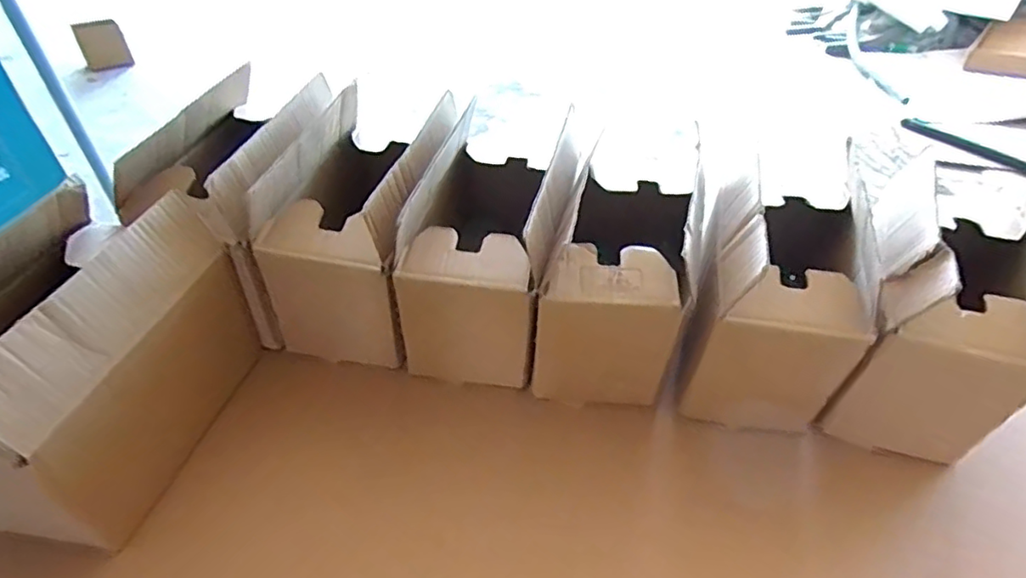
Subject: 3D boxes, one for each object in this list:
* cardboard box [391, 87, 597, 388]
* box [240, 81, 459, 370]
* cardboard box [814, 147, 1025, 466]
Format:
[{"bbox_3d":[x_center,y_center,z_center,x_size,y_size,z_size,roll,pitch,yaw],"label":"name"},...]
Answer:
[{"bbox_3d":[-0.018,-0.066,0.653,0.149,0.218,0.281,12,45,9],"label":"cardboard box"},{"bbox_3d":[-0.155,-0.067,0.636,0.159,0.218,0.203,10,45,6],"label":"box"},{"bbox_3d":[0.410,0.023,0.568,0.146,0.208,0.209,18,47,14],"label":"cardboard box"}]

